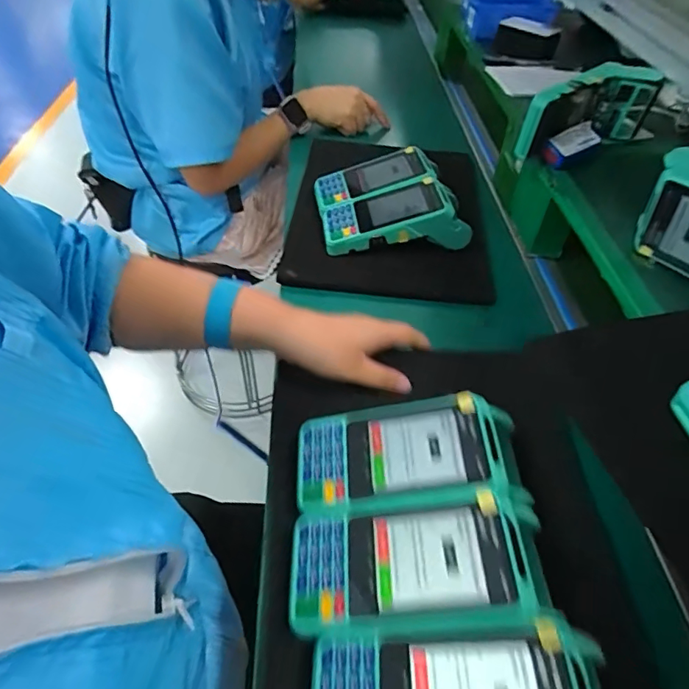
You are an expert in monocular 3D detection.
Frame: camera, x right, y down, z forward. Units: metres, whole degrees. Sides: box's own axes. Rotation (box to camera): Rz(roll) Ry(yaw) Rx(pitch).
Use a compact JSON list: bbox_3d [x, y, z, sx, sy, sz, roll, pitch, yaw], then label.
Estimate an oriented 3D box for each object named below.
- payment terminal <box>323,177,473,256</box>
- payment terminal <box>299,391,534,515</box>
[{"bbox_3d":[0.060,-0.154,0.580,0.162,0.055,0.074,0,46,-3],"label":"payment terminal"},{"bbox_3d":[0.044,0.084,0.365,0.157,0.029,0.074,-10,45,10],"label":"payment terminal"}]

